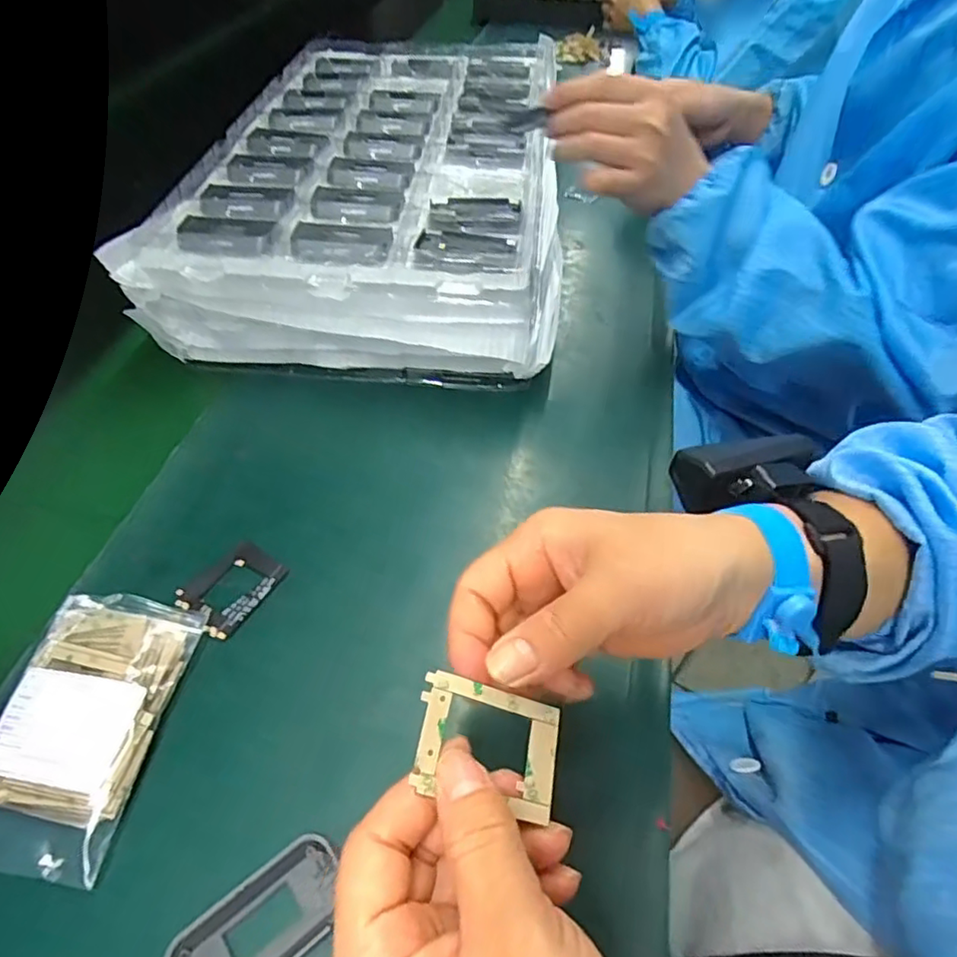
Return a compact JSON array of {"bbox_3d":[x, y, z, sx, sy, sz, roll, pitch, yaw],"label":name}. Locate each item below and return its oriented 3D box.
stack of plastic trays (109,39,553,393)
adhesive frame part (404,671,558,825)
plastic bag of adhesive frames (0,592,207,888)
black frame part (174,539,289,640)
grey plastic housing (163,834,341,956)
[{"bbox_3d":[-0.075,-0.302,0.608,0.324,0.098,0.522,6,50,4],"label":"stack of plastic trays"},{"bbox_3d":[0.003,0.093,0.209,0.054,0.005,0.037,23,52,-16],"label":"adhesive frame part"},{"bbox_3d":[-0.205,0.123,0.303,0.082,0.021,0.130,5,50,4],"label":"plastic bag of adhesive frames"},{"bbox_3d":[-0.151,0.066,0.363,0.044,0.004,0.056,29,55,21],"label":"black frame part"},{"bbox_3d":[-0.093,0.194,0.255,0.076,0.005,0.038,-31,57,-24],"label":"grey plastic housing"}]

